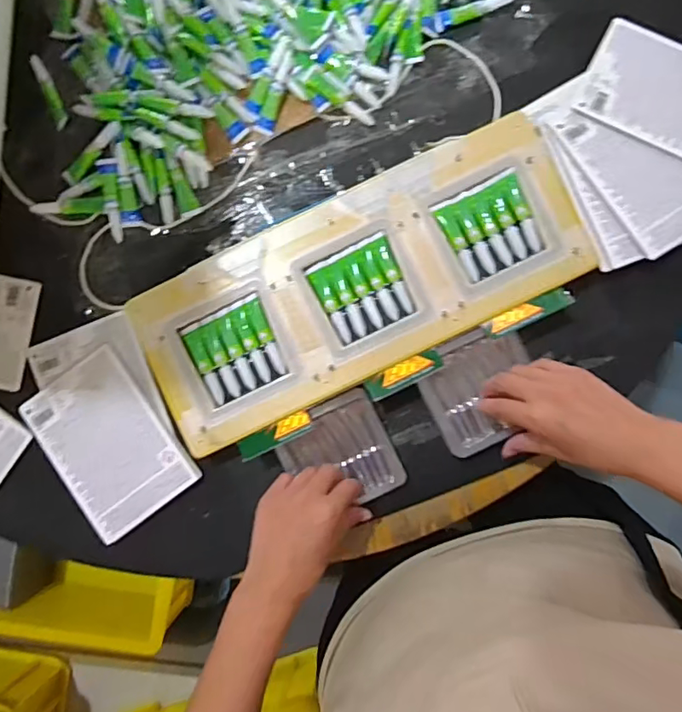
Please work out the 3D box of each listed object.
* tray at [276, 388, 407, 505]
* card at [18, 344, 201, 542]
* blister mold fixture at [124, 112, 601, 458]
[{"bbox_3d":[-0.001,0.097,0.527,0.100,0.025,0.102,-27,84,4],"label":"tray"},{"bbox_3d":[-0.237,0.088,0.556,0.122,0.011,0.168,-36,85,1],"label":"card"},{"bbox_3d":[0.019,-0.067,0.519,0.428,0.029,0.169,-25,85,1],"label":"blister mold fixture"}]

